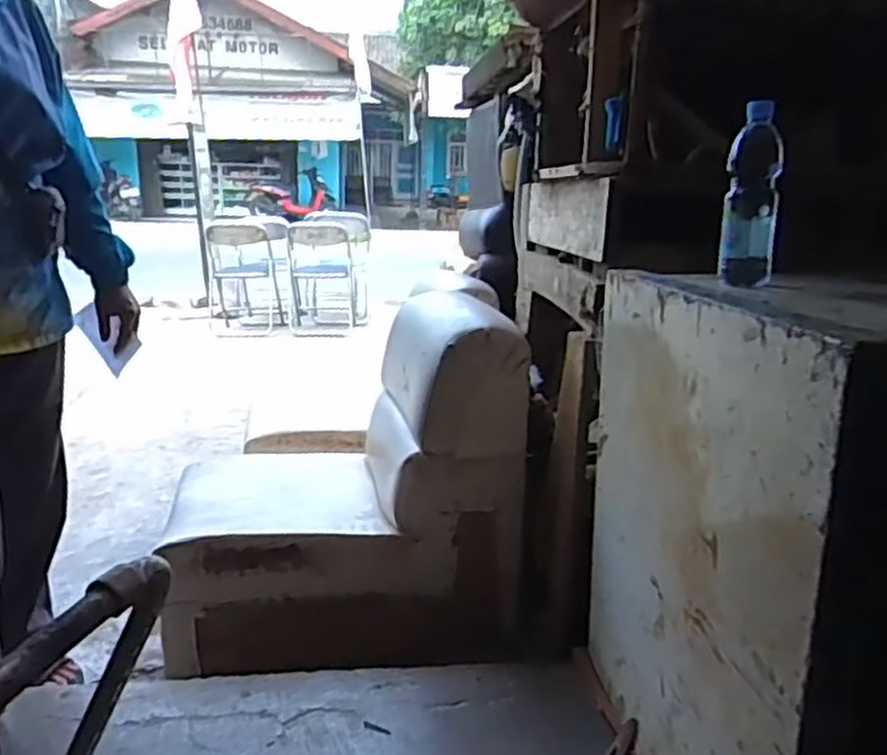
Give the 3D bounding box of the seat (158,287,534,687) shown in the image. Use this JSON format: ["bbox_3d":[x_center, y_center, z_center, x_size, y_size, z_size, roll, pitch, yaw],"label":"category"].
[{"bbox_3d":[-0.227,0.188,1.685,0.733,0.675,0.537,0,16,-13],"label":"seat"}]

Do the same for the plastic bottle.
[{"bbox_3d":[0.424,-0.246,1.013,0.073,0.233,0.081,11,17,24],"label":"plastic bottle"}]

